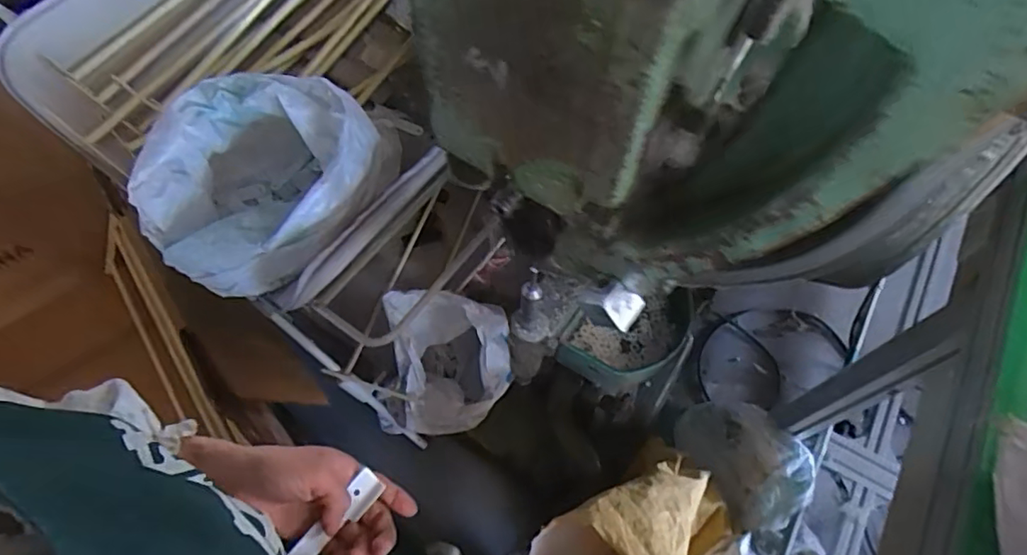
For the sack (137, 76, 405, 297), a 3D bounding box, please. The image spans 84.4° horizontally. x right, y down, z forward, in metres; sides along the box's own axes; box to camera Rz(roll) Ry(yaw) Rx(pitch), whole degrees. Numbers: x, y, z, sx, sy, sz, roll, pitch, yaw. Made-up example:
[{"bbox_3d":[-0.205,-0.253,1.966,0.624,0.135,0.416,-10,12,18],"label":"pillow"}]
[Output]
[{"bbox_3d":[-0.314,-0.114,0.731,0.262,0.172,0.261,12,63,7],"label":"sack"}]

